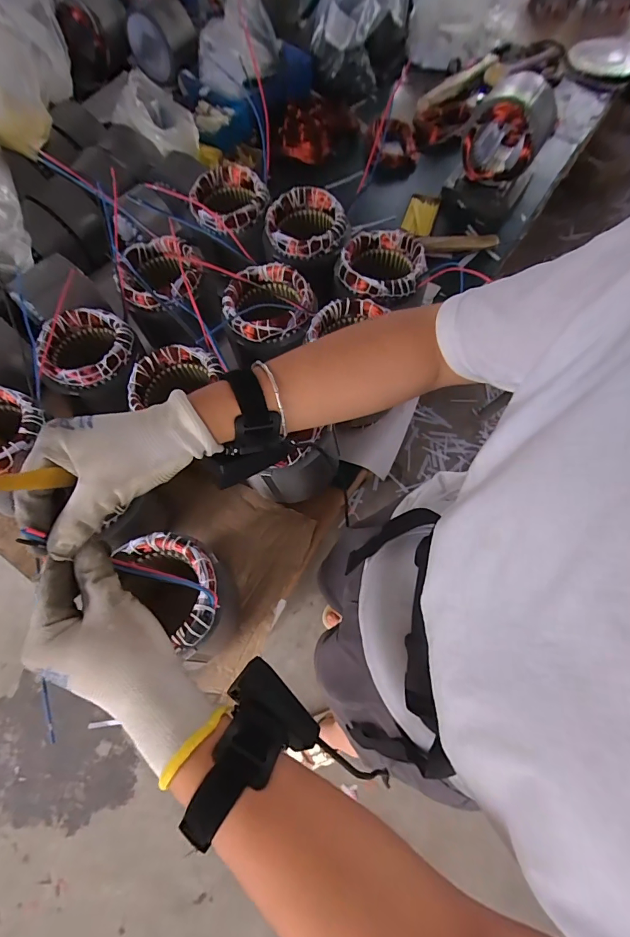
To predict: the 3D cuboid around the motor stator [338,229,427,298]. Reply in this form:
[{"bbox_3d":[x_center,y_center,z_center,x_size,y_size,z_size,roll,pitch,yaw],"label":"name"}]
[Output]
[{"bbox_3d":[0.110,-0.328,0.682,0.130,0.066,0.127,19,68,7],"label":"motor stator"}]

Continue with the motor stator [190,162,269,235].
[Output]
[{"bbox_3d":[-0.158,-0.489,0.748,0.128,0.063,0.129,0,67,0],"label":"motor stator"}]

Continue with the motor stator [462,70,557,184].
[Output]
[{"bbox_3d":[0.419,-0.730,0.886,0.159,0.145,0.161,28,70,11],"label":"motor stator"}]

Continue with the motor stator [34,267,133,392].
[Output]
[{"bbox_3d":[-0.360,-0.186,0.635,0.132,0.077,0.135,26,69,10],"label":"motor stator"}]

